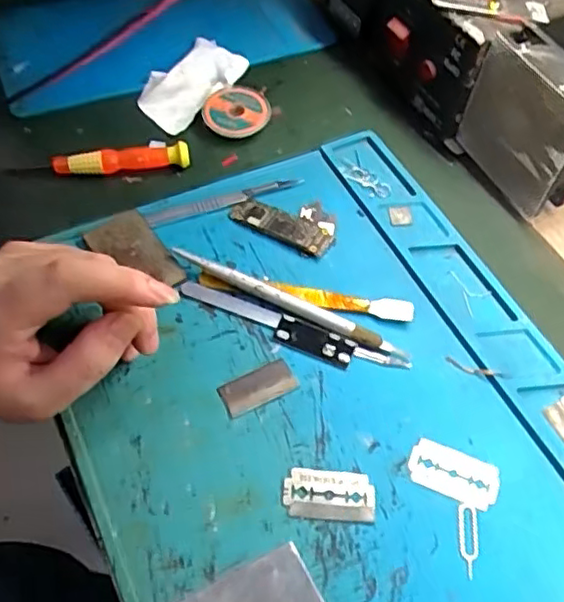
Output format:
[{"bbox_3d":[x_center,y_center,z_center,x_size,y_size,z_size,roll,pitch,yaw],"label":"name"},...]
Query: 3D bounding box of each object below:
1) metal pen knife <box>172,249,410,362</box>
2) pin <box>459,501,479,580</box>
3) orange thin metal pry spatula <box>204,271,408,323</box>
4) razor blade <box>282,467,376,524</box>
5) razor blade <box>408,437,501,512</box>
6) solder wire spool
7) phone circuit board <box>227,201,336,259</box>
[{"bbox_3d":[0.004,0.000,0.358,0.137,0.012,0.014,26,59,15],"label":"metal pen knife"},{"bbox_3d":[0.086,0.110,0.297,0.009,0.004,0.033,9,55,-2],"label":"pin"},{"bbox_3d":[0.013,-0.004,0.364,0.120,0.004,0.012,11,56,5],"label":"orange thin metal pry spatula"},{"bbox_3d":[0.022,0.091,0.305,0.042,0.004,0.023,5,59,-1],"label":"razor blade"},{"bbox_3d":[0.083,0.083,0.312,0.043,0.004,0.024,18,57,10],"label":"razor blade"},{"bbox_3d":[-0.031,-0.131,0.450,0.044,0.015,0.044,1,56,-1],"label":"solder wire spool"},{"bbox_3d":[0.004,-0.051,0.395,0.062,0.004,0.036,24,59,14],"label":"phone circuit board"}]

